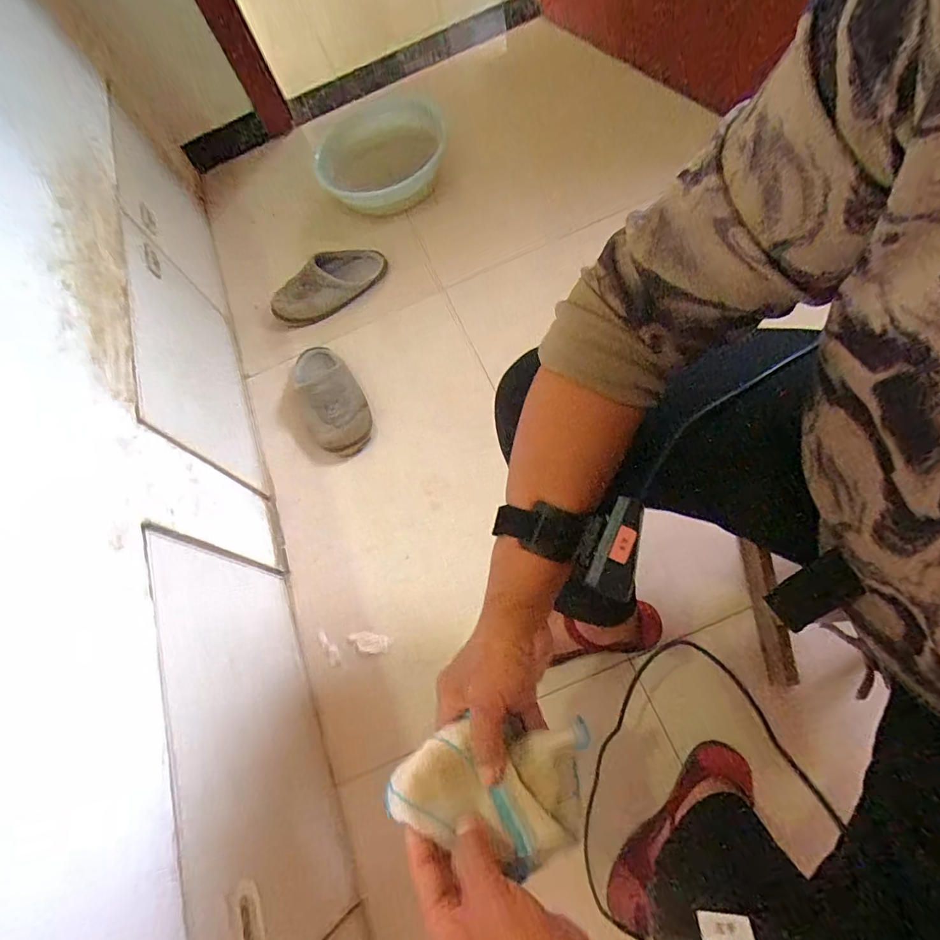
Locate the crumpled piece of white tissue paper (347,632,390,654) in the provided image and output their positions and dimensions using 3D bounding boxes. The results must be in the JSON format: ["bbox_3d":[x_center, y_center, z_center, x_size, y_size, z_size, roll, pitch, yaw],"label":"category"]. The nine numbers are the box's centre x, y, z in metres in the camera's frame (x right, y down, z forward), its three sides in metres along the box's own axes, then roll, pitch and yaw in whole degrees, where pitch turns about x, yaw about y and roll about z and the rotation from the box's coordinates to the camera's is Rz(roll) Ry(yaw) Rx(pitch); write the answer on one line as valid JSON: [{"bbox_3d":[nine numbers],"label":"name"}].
[{"bbox_3d":[-0.163,0.277,0.780,0.070,0.015,0.030,7,70,13],"label":"crumpled piece of white tissue paper"}]

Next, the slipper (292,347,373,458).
[{"bbox_3d":[-0.273,-0.147,0.939,0.122,0.075,0.255,-26,66,0],"label":"slipper"}]

